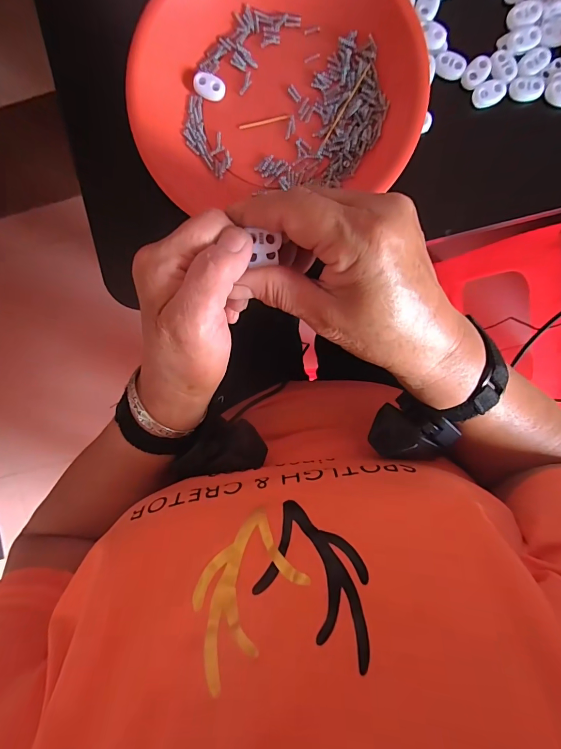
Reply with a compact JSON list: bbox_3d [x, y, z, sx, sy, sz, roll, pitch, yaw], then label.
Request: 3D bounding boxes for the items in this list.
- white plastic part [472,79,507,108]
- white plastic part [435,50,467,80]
[{"bbox_3d":[0.146,-0.196,0.259,0.022,0.004,0.016,-28,93,3],"label":"white plastic part"},{"bbox_3d":[0.119,-0.215,0.259,0.021,0.005,0.013,15,94,0],"label":"white plastic part"}]

